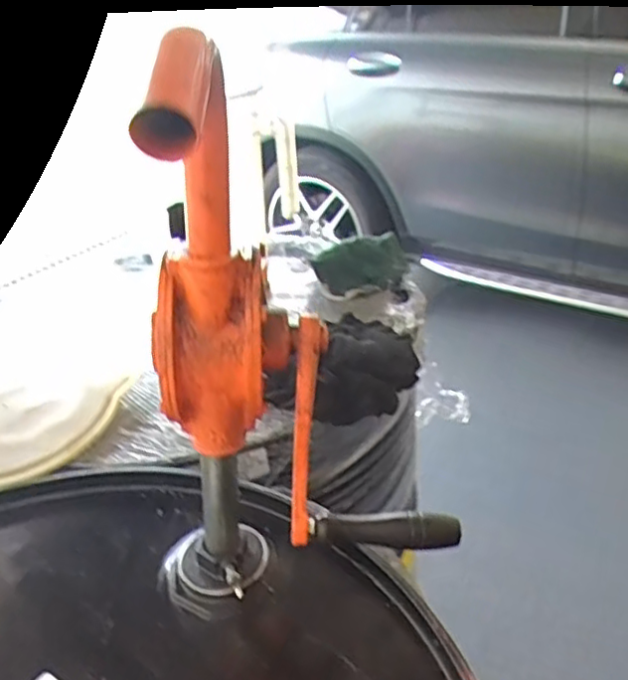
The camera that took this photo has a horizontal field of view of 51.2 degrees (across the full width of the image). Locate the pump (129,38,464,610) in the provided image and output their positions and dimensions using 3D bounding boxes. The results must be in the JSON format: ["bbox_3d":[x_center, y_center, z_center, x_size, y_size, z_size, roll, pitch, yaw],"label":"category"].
[{"bbox_3d":[-0.019,0.031,0.393,0.167,0.342,0.112,-12,29,-9],"label":"pump"}]

